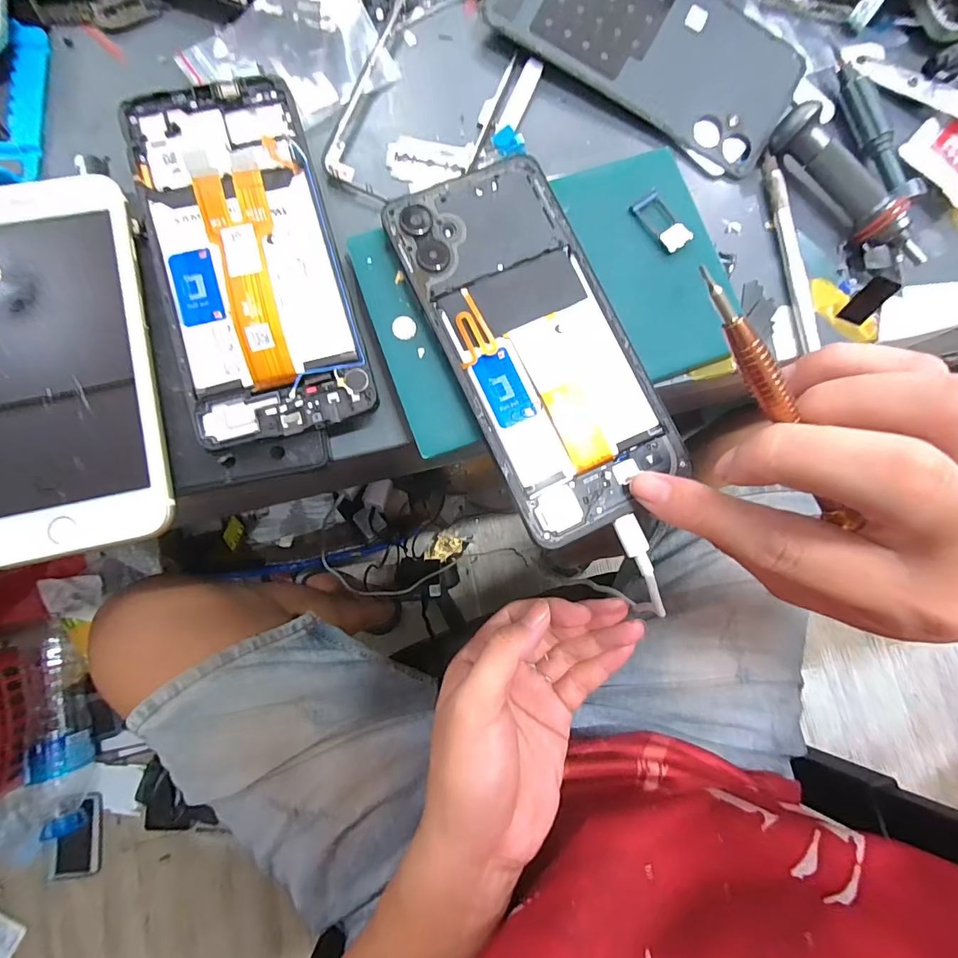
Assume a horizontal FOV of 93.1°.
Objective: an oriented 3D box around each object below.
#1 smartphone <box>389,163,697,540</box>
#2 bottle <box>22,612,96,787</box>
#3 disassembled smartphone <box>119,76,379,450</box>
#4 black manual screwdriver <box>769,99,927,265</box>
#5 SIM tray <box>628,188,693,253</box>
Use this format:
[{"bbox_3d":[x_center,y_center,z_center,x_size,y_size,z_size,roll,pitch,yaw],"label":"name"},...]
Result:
[{"bbox_3d":[0.026,-0.059,0.196,0.077,0.004,0.163,-23,86,-6],"label":"smartphone"},{"bbox_3d":[-0.710,0.363,0.764,0.078,0.069,0.253,-8,83,-6],"label":"bottle"},{"bbox_3d":[-0.098,-0.097,0.191,0.073,0.012,0.160,-16,84,-7],"label":"disassembled smartphone"},{"bbox_3d":[0.190,-0.148,0.232,0.099,0.020,0.016,44,81,2],"label":"black manual screwdriver"},{"bbox_3d":[0.087,-0.122,0.215,0.015,0.005,0.030,-35,86,-8],"label":"SIM tray"}]

